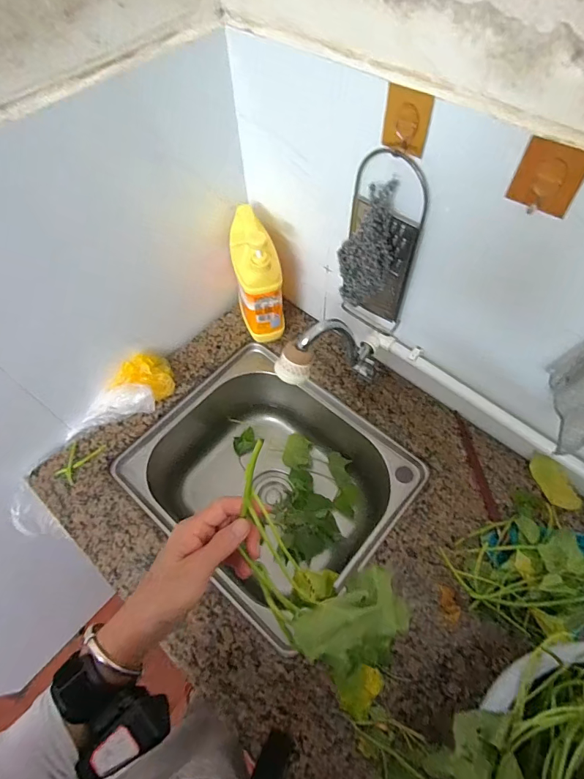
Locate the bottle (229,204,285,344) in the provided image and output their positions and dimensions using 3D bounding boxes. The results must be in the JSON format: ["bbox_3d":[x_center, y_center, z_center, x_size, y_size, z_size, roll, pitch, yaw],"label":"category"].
[{"bbox_3d":[-0.064,-0.202,0.722,0.065,0.216,0.133,-15,60,-8],"label":"bottle"}]

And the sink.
[{"bbox_3d":[-0.031,0.166,0.766,0.419,0.186,0.369,37,67,20],"label":"sink"}]

